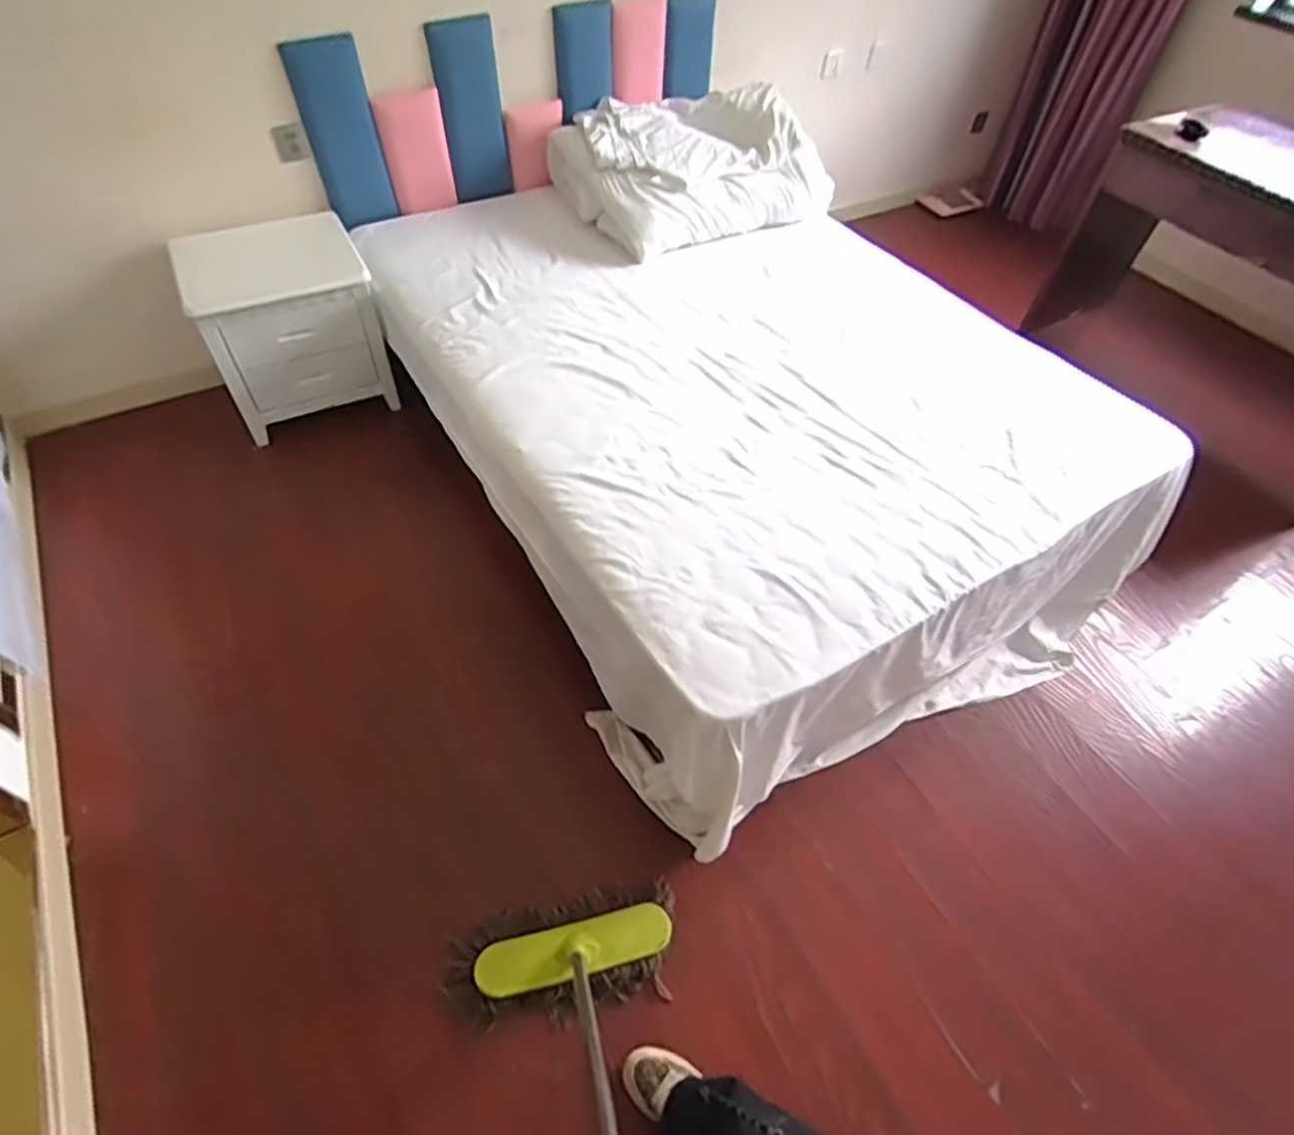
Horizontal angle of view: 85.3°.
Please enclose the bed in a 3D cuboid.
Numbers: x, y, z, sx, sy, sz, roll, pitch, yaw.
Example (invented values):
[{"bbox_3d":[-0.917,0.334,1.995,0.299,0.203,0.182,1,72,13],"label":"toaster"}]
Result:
[{"bbox_3d":[0.265,-0.498,1.888,1.478,0.727,1.883,-24,58,-22],"label":"bed"}]

